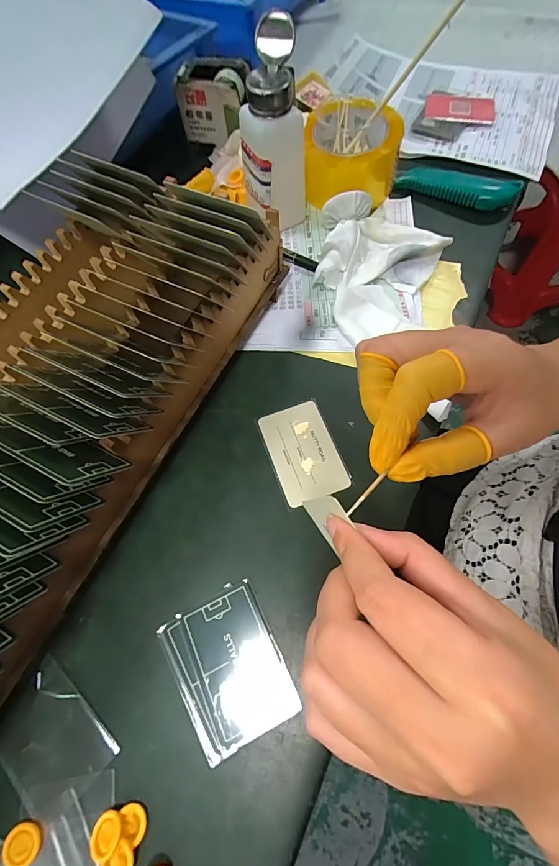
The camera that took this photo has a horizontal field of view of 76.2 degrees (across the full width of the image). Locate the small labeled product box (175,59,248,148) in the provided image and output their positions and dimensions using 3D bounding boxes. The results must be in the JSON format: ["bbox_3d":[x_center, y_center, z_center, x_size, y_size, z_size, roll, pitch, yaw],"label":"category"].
[{"bbox_3d":[-0.072,-0.386,0.418,0.077,0.060,0.056,16,69,9],"label":"small labeled product box"}]

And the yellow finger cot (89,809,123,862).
[{"bbox_3d":[-0.102,0.237,0.212,0.017,0.010,0.019,33,72,15],"label":"yellow finger cot"}]

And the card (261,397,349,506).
[{"bbox_3d":[0.020,0.015,0.305,0.054,0.004,0.084,-19,68,-5],"label":"card"}]

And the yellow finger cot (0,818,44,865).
[{"bbox_3d":[-0.154,0.246,0.213,0.021,0.006,0.020,28,71,14],"label":"yellow finger cot"}]

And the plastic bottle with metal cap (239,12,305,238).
[{"bbox_3d":[-0.008,-0.276,0.341,0.060,0.146,0.048,-32,69,-10],"label":"plastic bottle with metal cap"}]

